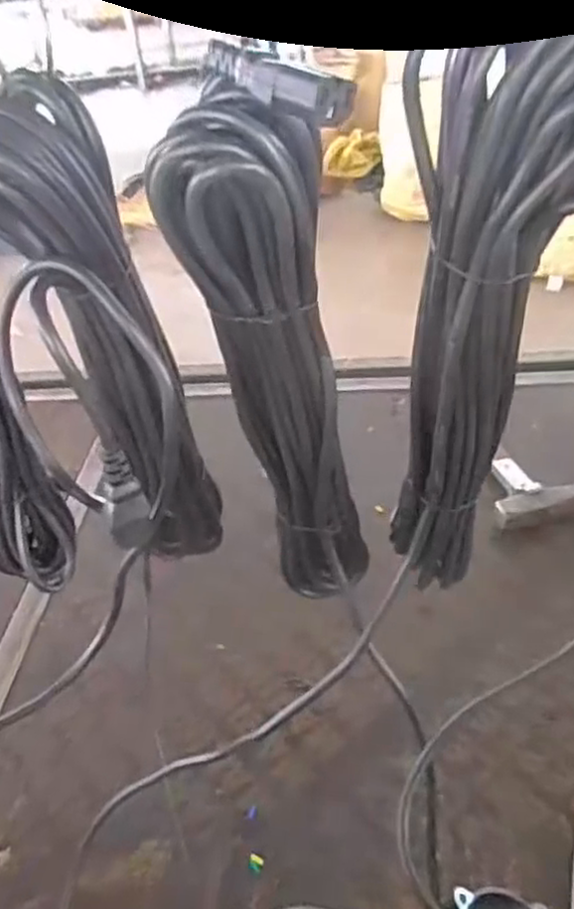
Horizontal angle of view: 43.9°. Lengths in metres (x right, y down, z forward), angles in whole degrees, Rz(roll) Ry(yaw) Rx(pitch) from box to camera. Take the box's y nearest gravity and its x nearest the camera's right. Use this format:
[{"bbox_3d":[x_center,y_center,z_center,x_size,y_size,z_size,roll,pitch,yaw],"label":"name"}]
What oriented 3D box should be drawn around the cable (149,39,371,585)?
[{"bbox_3d":[-0.001,-0.026,0.398,0.085,0.331,0.062,-7,39,0],"label":"cable"}]

